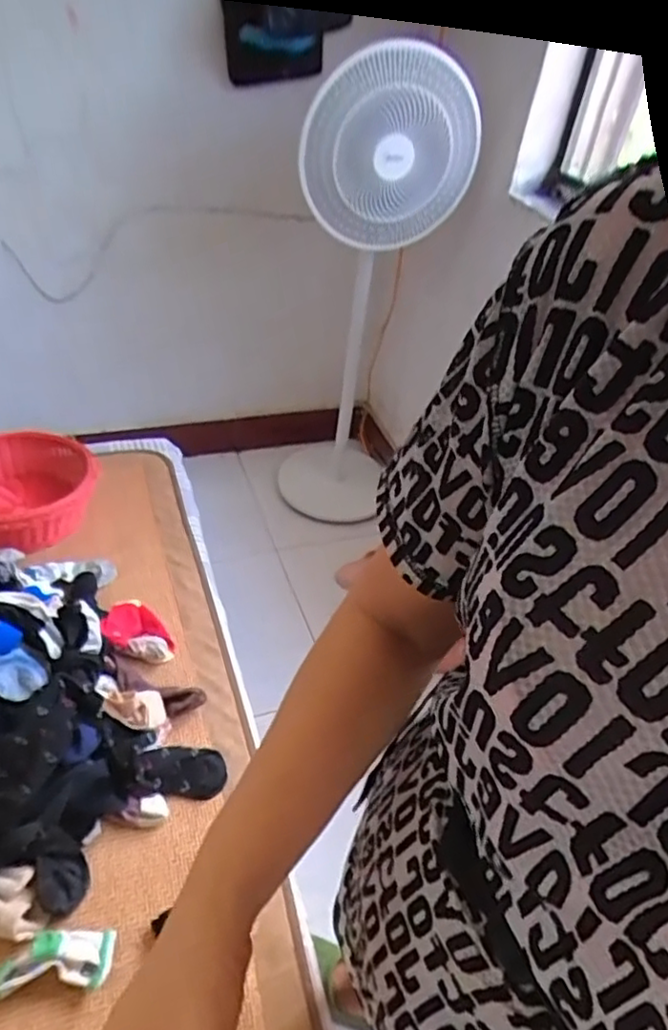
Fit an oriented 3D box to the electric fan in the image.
[{"bbox_3d":[0.076,-0.475,1.680,0.376,1.170,0.373,9,40,2],"label":"electric fan"}]

